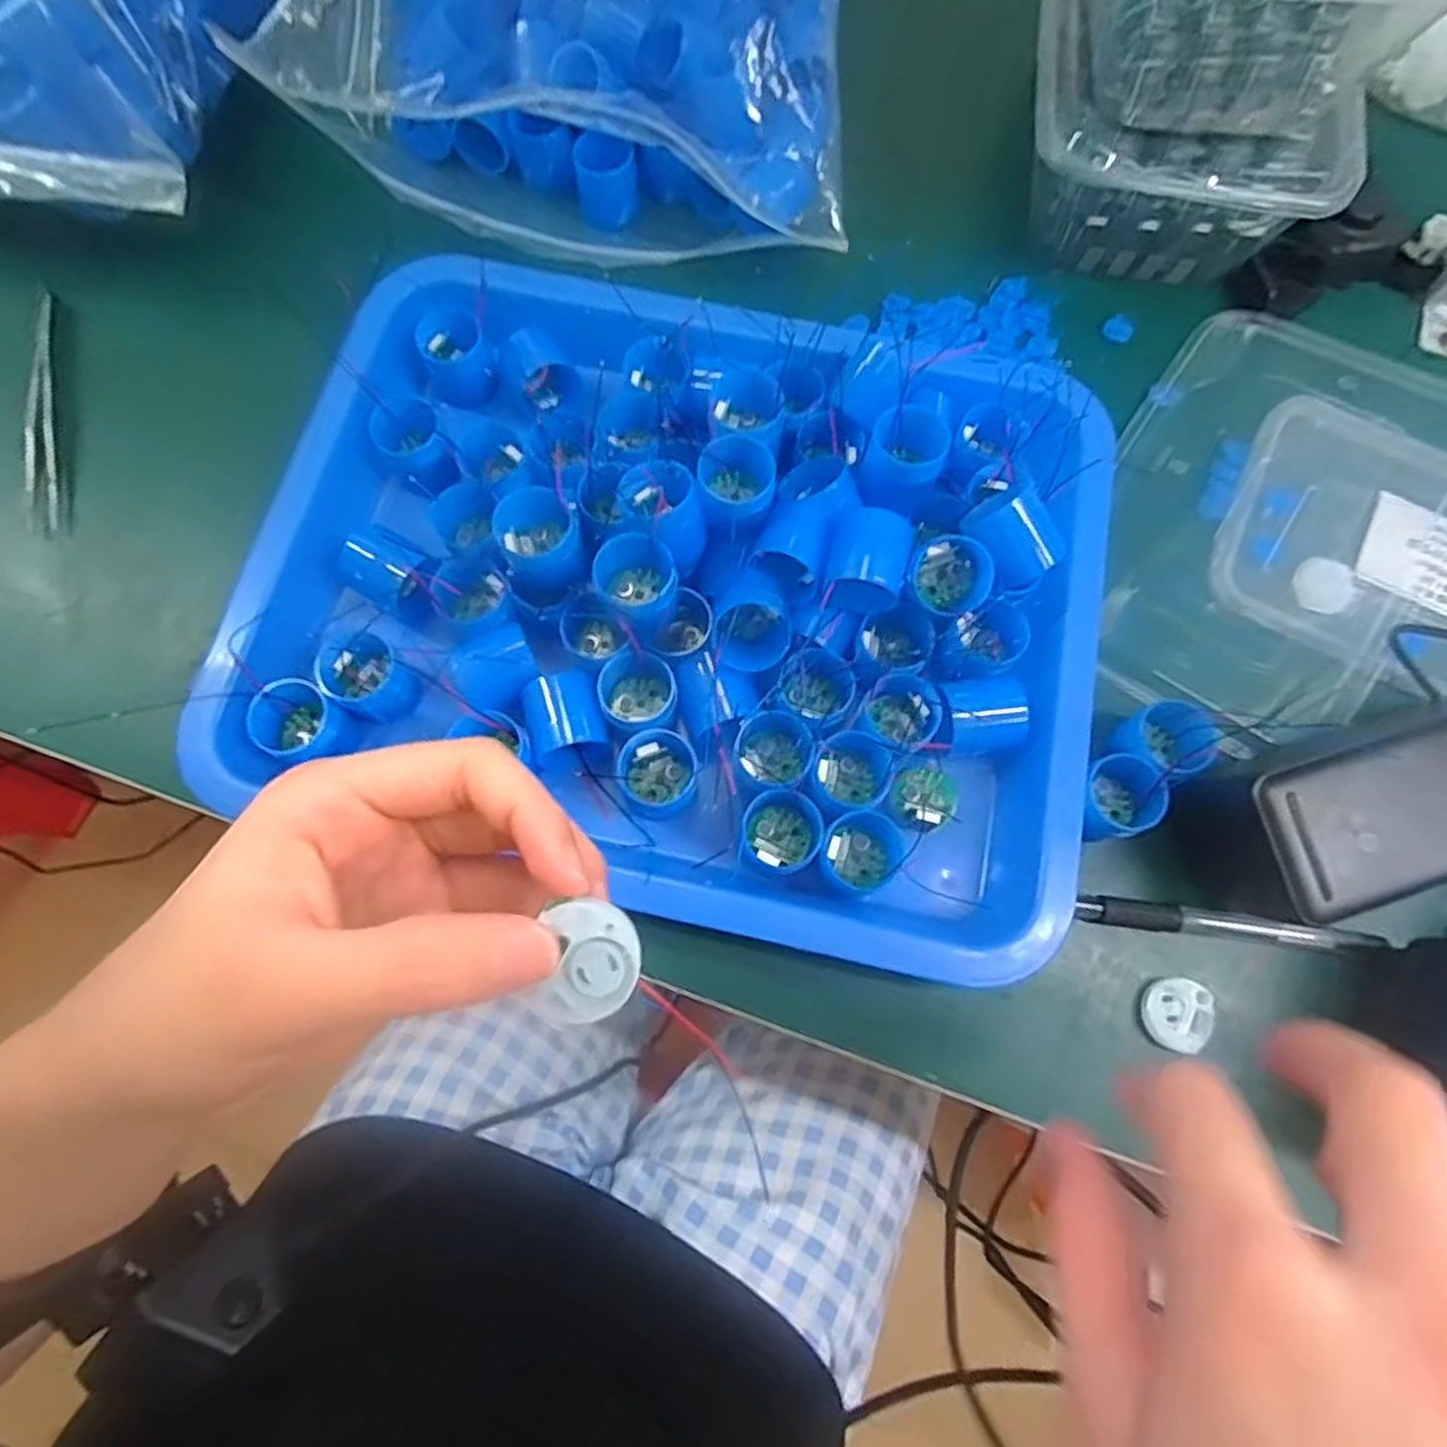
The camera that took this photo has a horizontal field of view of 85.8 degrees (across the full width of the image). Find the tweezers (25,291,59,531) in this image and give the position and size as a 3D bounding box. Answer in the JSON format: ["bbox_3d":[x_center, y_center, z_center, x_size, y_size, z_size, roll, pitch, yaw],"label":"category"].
[{"bbox_3d":[-0.315,-0.146,0.358,0.014,0.004,0.135,-15,74,-4],"label":"tweezers"}]

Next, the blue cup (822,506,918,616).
[{"bbox_3d":[0.056,-0.061,0.298,0.028,0.021,0.035,18,75,6],"label":"blue cup"}]

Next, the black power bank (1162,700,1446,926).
[{"bbox_3d":[0.244,0.029,0.288,0.128,0.046,0.059,-17,74,-4],"label":"black power bank"}]

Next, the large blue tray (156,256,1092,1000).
[{"bbox_3d":[-0.018,-0.062,0.312,0.330,0.049,0.261,12,74,4],"label":"large blue tray"}]

